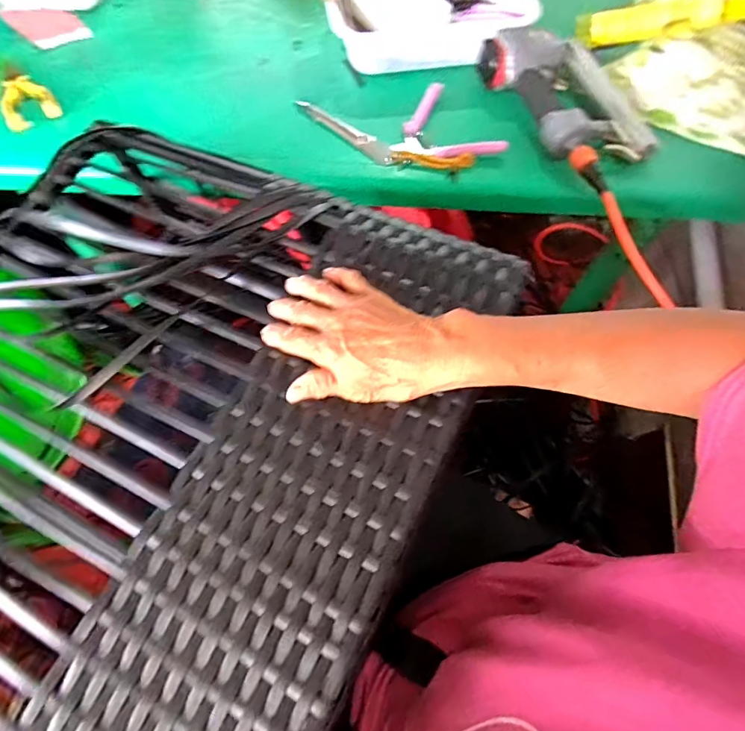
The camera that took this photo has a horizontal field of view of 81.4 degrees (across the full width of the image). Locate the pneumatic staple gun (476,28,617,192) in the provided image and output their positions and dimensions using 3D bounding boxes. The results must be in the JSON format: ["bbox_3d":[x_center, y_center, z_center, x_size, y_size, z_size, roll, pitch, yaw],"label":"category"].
[{"bbox_3d":[0.254,-0.341,0.565,0.117,0.053,0.265,-24,70,-10],"label":"pneumatic staple gun"}]

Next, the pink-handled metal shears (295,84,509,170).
[{"bbox_3d":[0.039,-0.319,0.582,0.244,0.017,0.155,-9,68,-4],"label":"pink-handled metal shears"}]

